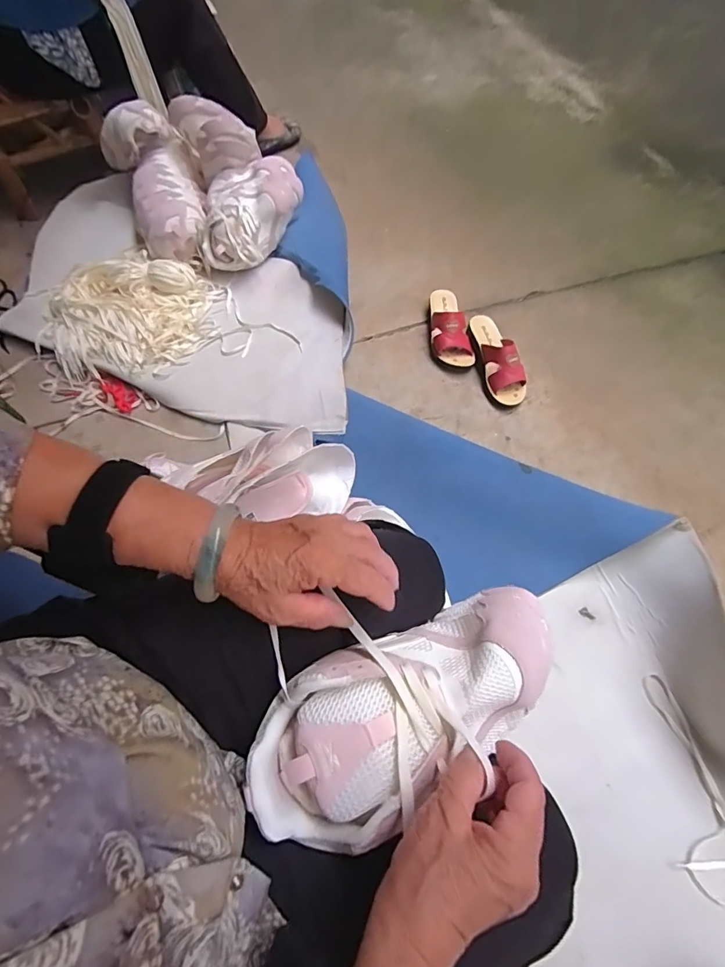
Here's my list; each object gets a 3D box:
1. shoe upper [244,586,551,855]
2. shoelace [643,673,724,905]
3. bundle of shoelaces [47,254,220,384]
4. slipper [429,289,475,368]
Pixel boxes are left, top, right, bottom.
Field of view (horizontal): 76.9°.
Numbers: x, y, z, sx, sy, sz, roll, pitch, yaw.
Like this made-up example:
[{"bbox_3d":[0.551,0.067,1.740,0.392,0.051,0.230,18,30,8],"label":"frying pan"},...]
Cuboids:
[{"bbox_3d":[0.032,0.166,0.339,0.241,0.058,0.109,-29,68,-10],"label":"shoe upper"},{"bbox_3d":[0.505,0.488,0.665,0.149,0.030,0.366,-24,67,-13],"label":"shoelace"},{"bbox_3d":[-0.506,-0.377,1.018,0.369,0.068,0.302,-21,66,-12],"label":"bundle of shoelaces"},{"bbox_3d":[0.205,-0.369,1.051,0.095,0.066,0.215,2,63,-1],"label":"slipper"}]

